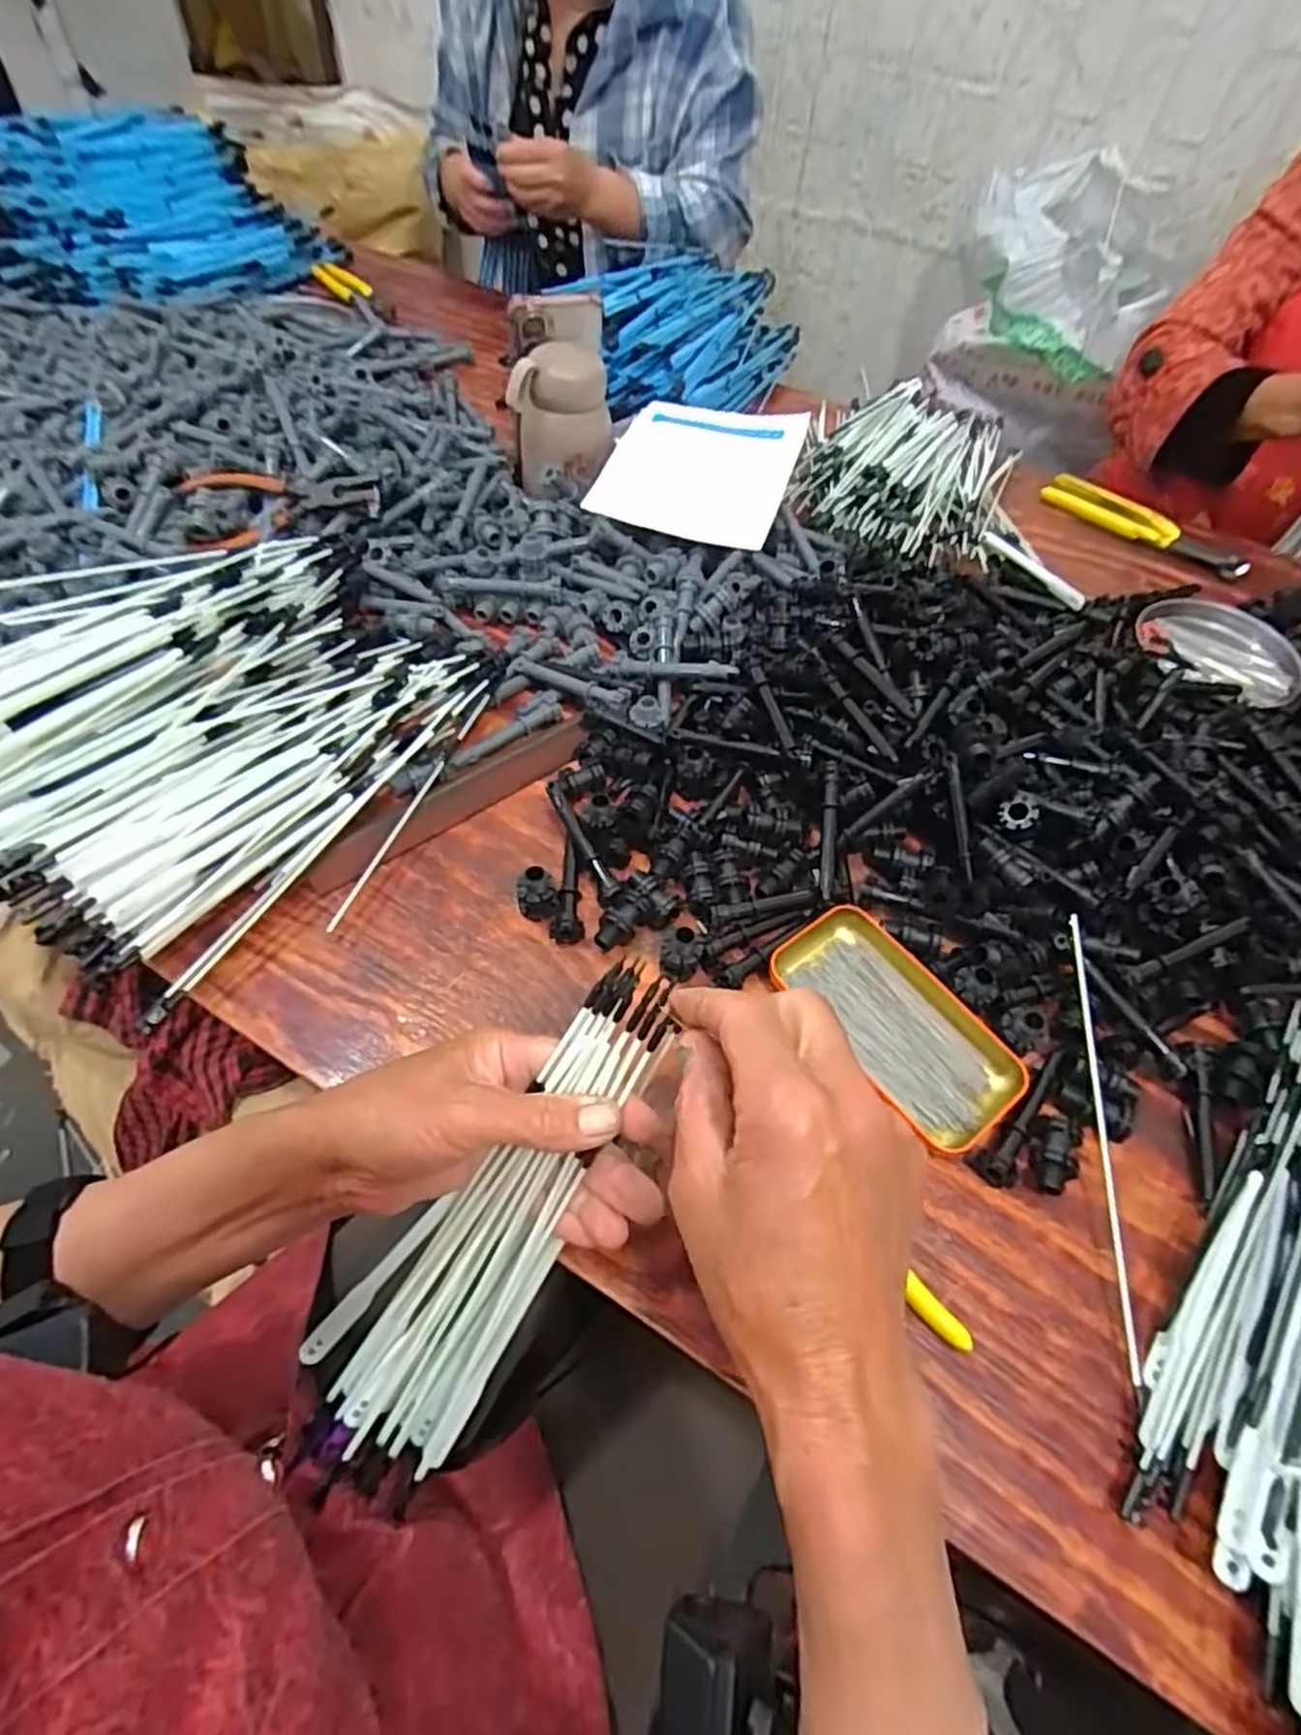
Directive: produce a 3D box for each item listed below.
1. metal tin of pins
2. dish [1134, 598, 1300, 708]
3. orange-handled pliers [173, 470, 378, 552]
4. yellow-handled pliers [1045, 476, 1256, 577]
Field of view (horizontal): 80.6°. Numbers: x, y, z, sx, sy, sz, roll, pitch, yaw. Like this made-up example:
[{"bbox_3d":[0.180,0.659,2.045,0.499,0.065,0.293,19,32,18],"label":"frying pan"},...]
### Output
[{"bbox_3d":[0.140,0.089,0.444,0.065,0.025,0.145,-32,63,-24],"label":"metal tin of pins"},{"bbox_3d":[0.487,-0.187,0.656,0.131,0.019,0.114,35,59,18],"label":"dish"},{"bbox_3d":[-0.305,-0.294,0.626,0.162,0.016,0.072,0,81,7],"label":"orange-handled pliers"},{"bbox_3d":[0.502,-0.348,0.781,0.202,0.023,0.044,34,59,18],"label":"yellow-handled pliers"}]

